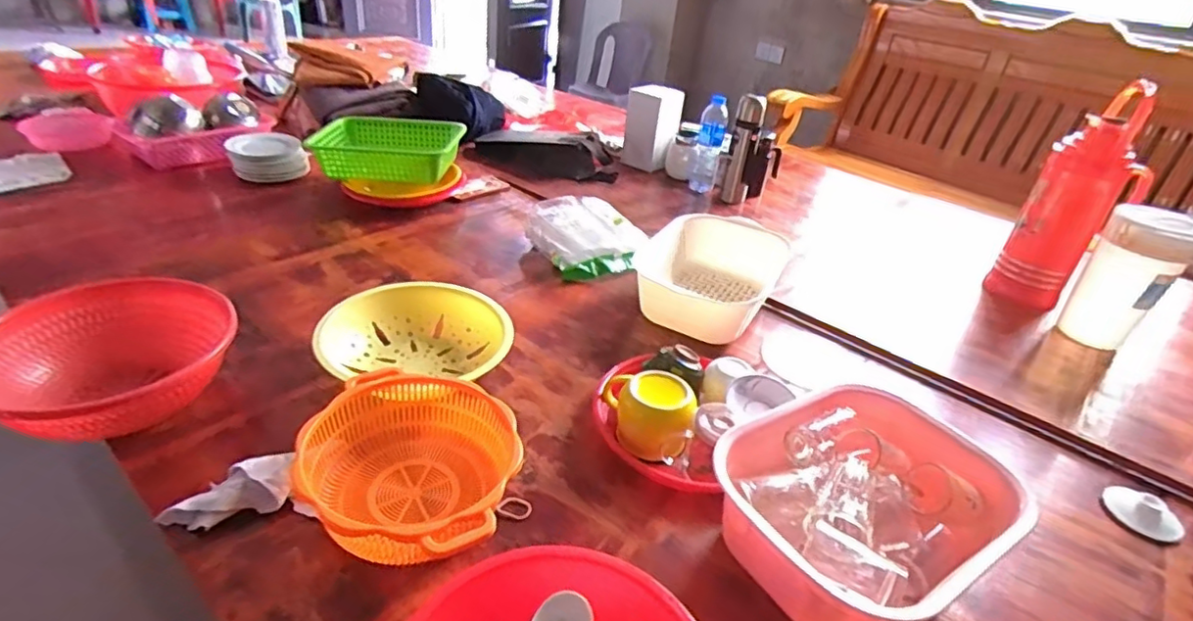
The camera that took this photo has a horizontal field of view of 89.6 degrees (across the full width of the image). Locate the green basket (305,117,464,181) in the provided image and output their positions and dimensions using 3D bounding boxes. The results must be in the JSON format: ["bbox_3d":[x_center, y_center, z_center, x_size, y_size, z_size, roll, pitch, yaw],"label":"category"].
[{"bbox_3d":[-0.464,-0.358,1.336,0.317,0.088,0.189,6,31,-1],"label":"green basket"}]

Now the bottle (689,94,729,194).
[{"bbox_3d":[0.275,-0.392,1.481,0.068,0.240,0.061,12,32,10],"label":"bottle"}]

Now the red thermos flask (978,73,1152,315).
[{"bbox_3d":[0.886,-0.186,1.121,0.112,0.400,0.137,-12,36,-28],"label":"red thermos flask"}]

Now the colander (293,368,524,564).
[{"bbox_3d":[-0.194,0.171,0.640,0.215,0.079,0.246,-6,33,-20],"label":"colander"}]

